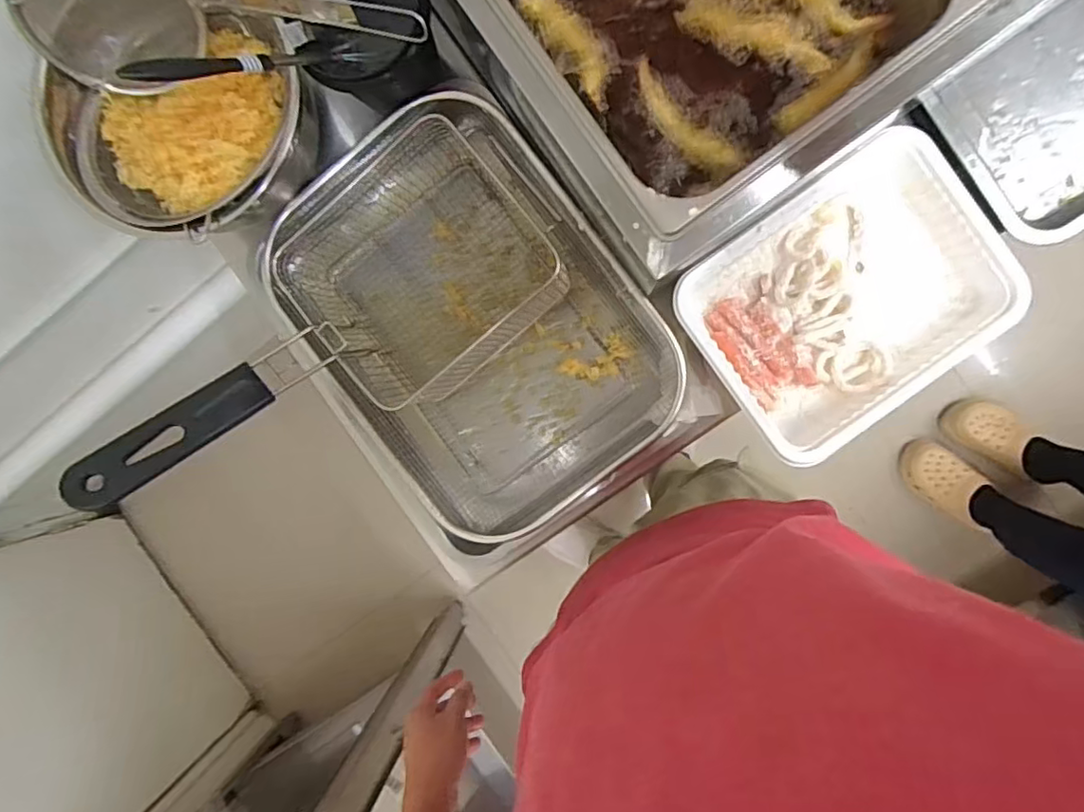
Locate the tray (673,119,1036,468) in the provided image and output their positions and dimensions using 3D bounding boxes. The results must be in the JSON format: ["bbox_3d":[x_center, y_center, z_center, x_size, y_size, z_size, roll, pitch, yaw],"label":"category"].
[{"bbox_3d":[0.266,-0.094,0.538,0.252,0.069,0.197,-37,90,7],"label":"tray"}]

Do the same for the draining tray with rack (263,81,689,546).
[{"bbox_3d":[-0.064,-0.078,0.581,0.269,0.081,0.374,-37,90,7],"label":"draining tray with rack"}]

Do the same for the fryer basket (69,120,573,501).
[{"bbox_3d":[-0.176,-0.085,0.507,0.358,0.230,0.214,-38,90,7],"label":"fryer basket"}]

